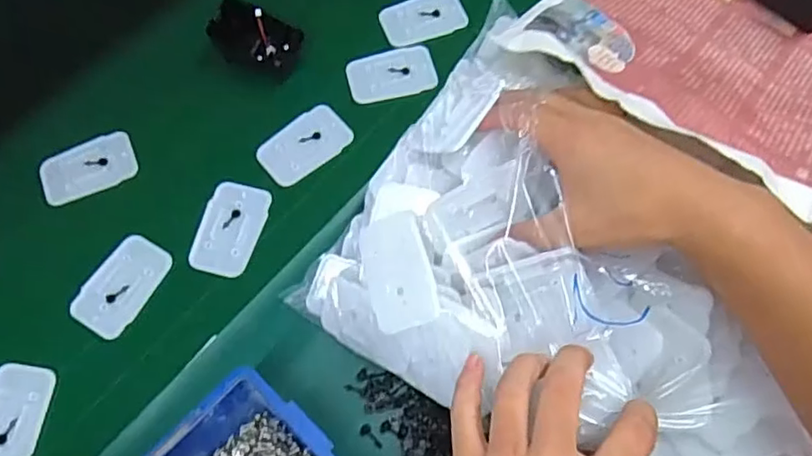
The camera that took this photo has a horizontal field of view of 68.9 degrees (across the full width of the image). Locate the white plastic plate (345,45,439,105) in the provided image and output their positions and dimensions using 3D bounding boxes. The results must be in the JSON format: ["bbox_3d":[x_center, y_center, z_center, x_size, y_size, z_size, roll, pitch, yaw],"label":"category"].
[{"bbox_3d":[-0.011,-0.125,0.480,0.070,0.004,0.045,-13,67,-5],"label":"white plastic plate"}]

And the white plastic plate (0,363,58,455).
[{"bbox_3d":[-0.260,0.126,0.387,0.045,0.004,0.070,7,67,3],"label":"white plastic plate"}]

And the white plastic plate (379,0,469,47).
[{"bbox_3d":[0.015,-0.179,0.499,0.069,0.004,0.046,-14,67,-6],"label":"white plastic plate"}]

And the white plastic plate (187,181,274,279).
[{"bbox_3d":[-0.128,0.000,0.431,0.045,0.004,0.071,13,67,6],"label":"white plastic plate"}]

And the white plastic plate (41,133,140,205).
[{"bbox_3d":[-0.244,-0.046,0.456,0.070,0.004,0.047,-24,69,-10],"label":"white plastic plate"}]

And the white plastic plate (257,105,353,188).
[{"bbox_3d":[-0.078,-0.065,0.457,0.070,0.004,0.044,-36,71,-14],"label":"white plastic plate"}]

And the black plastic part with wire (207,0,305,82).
[{"bbox_3d":[-0.119,-0.152,0.473,0.059,0.039,0.039,18,68,8],"label":"black plastic part with wire"}]

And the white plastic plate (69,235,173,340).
[{"bbox_3d":[-0.202,0.040,0.419,0.044,0.004,0.071,28,70,12],"label":"white plastic plate"}]

